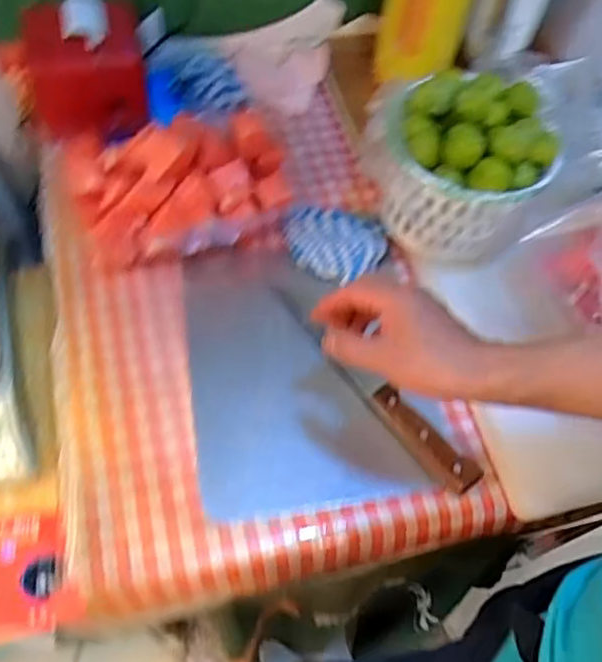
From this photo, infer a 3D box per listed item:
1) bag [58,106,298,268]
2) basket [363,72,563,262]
[{"bbox_3d":[-0.136,-0.168,0.697,0.235,0.107,0.164,-8,61,-8],"label":"bag"},{"bbox_3d":[0.164,-0.168,0.649,0.150,0.129,0.149,2,60,-3],"label":"basket"}]

